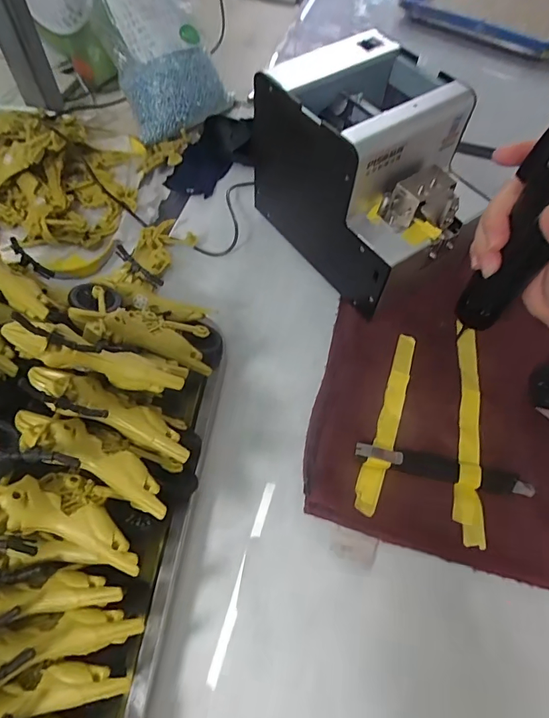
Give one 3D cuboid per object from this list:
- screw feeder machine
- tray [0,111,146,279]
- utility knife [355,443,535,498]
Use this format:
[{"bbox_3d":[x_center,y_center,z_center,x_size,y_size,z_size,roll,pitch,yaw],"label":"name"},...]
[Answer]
[{"bbox_3d":[0.083,-0.165,0.402,0.136,0.153,0.190,-34,66,-15],"label":"screw feeder machine"},{"bbox_3d":[-0.281,-0.199,0.449,0.273,0.056,0.210,11,61,2],"label":"tray"},{"bbox_3d":[0.130,0.083,0.335,0.134,0.012,0.020,12,59,5],"label":"utility knife"}]

